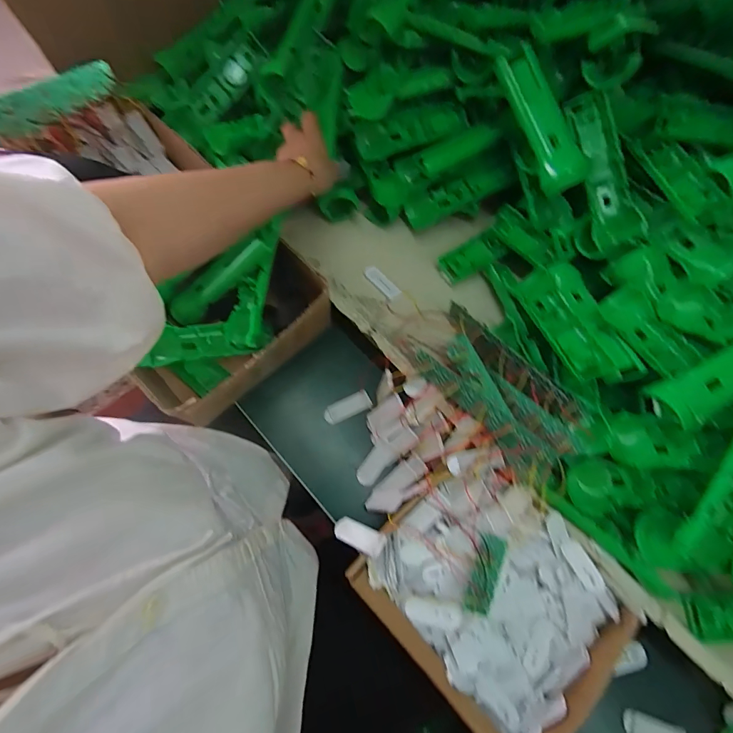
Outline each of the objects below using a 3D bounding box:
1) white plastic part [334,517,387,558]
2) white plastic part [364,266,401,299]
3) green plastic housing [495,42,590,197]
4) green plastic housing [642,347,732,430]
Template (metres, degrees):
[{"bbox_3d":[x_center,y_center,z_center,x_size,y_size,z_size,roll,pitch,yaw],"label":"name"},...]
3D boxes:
[{"bbox_3d":[-0.007,0.166,0.388,0.056,0.005,0.022,13,66,32],"label":"white plastic part"},{"bbox_3d":[0.021,-0.113,0.535,0.054,0.004,0.018,42,98,-7],"label":"white plastic part"},{"bbox_3d":[0.191,-0.267,0.434,0.048,0.029,0.154,-21,86,-10],"label":"green plastic housing"},{"bbox_3d":[0.348,0.004,0.373,0.143,0.018,0.044,-29,72,4],"label":"green plastic housing"}]

